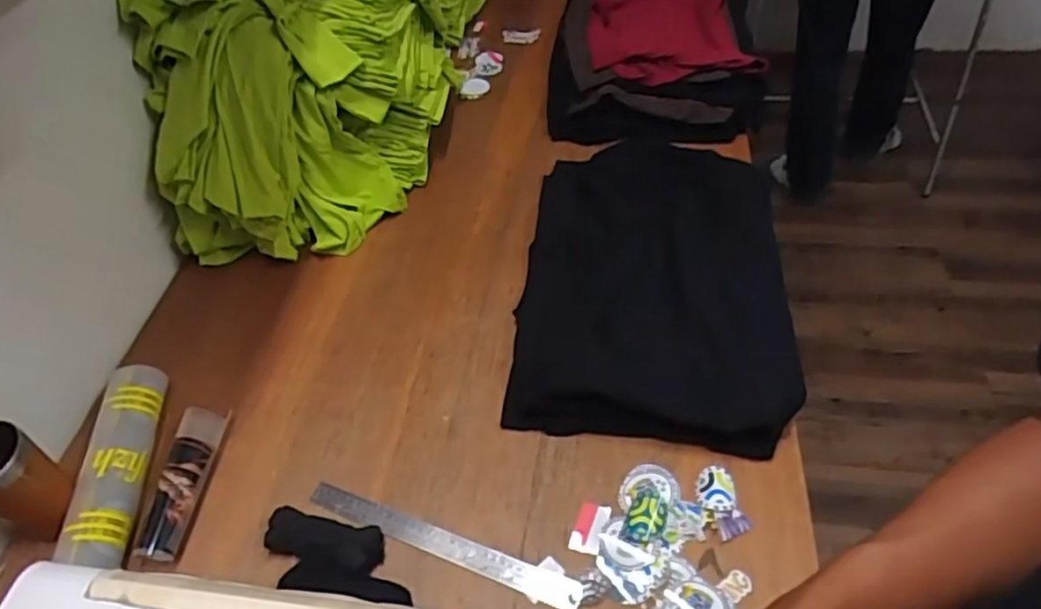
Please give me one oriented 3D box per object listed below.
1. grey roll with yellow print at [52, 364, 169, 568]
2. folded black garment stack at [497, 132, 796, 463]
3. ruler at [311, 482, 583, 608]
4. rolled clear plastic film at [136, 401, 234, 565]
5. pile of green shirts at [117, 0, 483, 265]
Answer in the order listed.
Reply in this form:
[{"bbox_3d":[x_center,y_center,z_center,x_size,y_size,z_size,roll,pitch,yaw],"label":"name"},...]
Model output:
[{"bbox_3d":[-0.474,0.188,0.788,0.066,0.054,0.262,-9,48,-3],"label":"grey roll with yellow print"},{"bbox_3d":[0.182,-0.047,0.911,0.348,0.091,0.483,5,49,9],"label":"folded black garment stack"},{"bbox_3d":[-0.090,0.259,0.730,0.322,0.008,0.029,15,57,18],"label":"ruler"},{"bbox_3d":[-0.389,0.202,0.777,0.046,0.033,0.184,0,48,5],"label":"rolled clear plastic film"},{"bbox_3d":[-0.297,-0.477,1.144,0.345,0.363,0.819,9,50,13],"label":"pile of green shirts"}]

